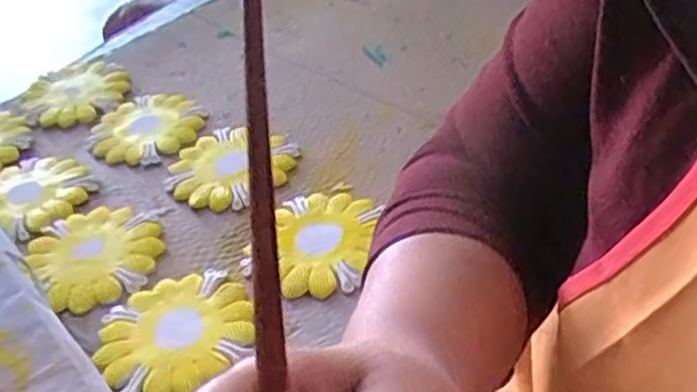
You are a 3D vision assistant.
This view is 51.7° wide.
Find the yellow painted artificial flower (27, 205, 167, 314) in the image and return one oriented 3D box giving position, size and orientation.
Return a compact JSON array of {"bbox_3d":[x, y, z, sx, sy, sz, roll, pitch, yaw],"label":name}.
[{"bbox_3d":[-0.224,0.050,0.644,0.113,0.009,0.121,-19,42,-13],"label":"yellow painted artificial flower"}]

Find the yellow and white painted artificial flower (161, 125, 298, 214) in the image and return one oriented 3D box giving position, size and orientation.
[{"bbox_3d":[-0.117,-0.032,0.722,0.118,0.016,0.117,-5,41,4],"label":"yellow and white painted artificial flower"}]

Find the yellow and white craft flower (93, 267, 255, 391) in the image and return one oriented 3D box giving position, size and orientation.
[{"bbox_3d":[-0.136,0.105,0.565,0.118,0.010,0.111,-25,43,-18],"label":"yellow and white craft flower"}]

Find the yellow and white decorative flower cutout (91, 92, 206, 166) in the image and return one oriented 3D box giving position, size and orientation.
[{"bbox_3d":[-0.223,-0.075,0.798,0.120,0.017,0.122,-5,41,4],"label":"yellow and white decorative flower cutout"}]

